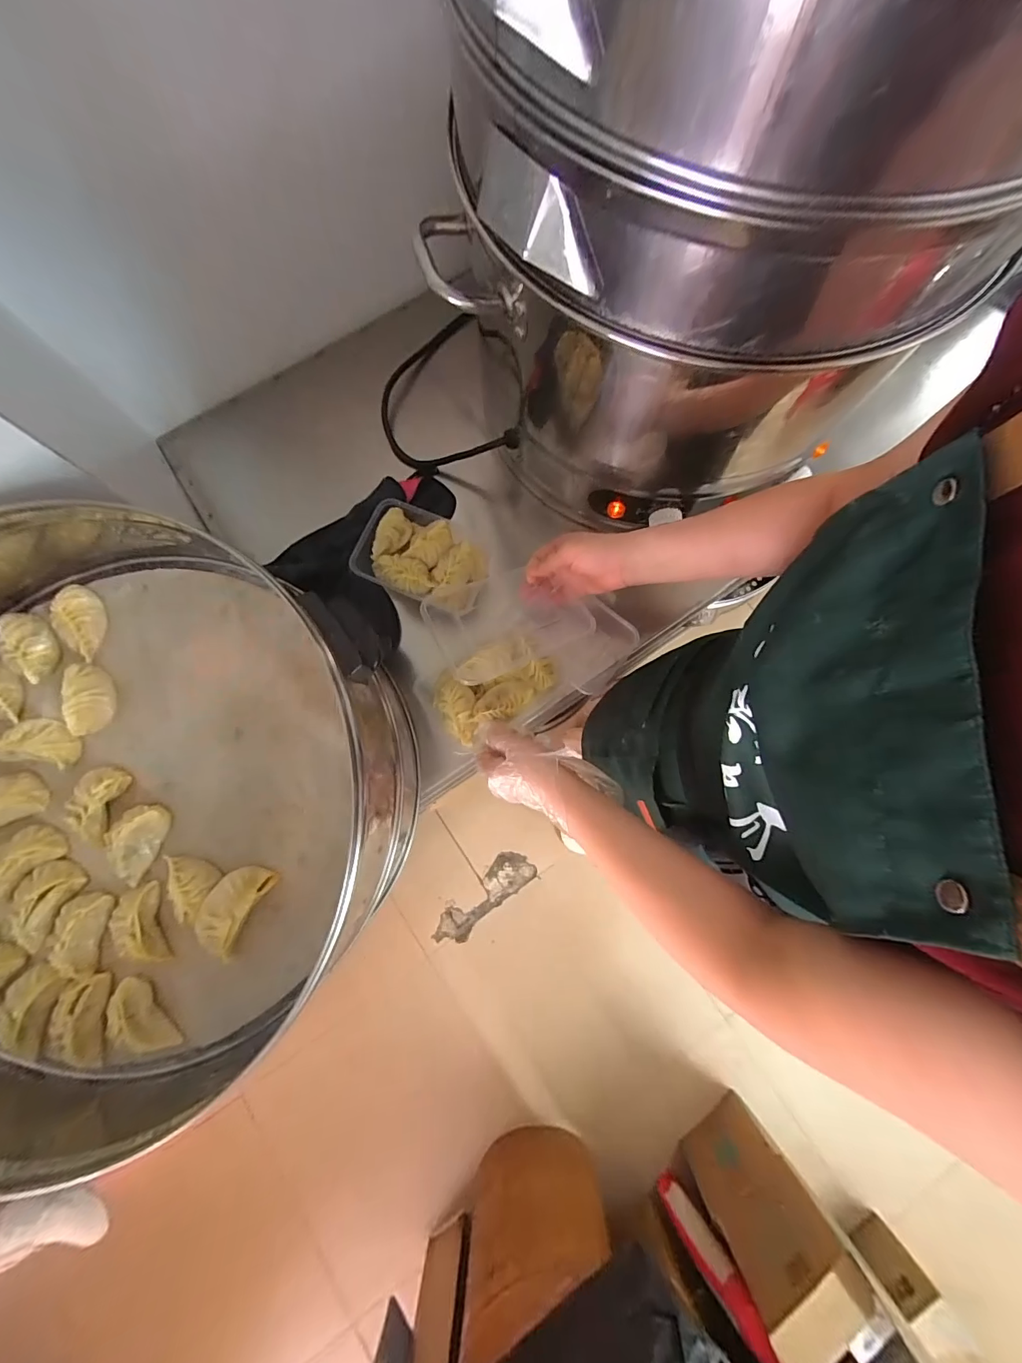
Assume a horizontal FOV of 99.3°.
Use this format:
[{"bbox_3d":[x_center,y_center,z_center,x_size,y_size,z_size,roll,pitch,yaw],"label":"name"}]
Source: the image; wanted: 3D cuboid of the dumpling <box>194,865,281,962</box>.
[{"bbox_3d":[-0.259,0.210,0.402,0.041,0.021,0.079,28,81,5],"label":"dumpling"}]

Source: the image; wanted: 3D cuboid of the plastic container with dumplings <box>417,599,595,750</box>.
[{"bbox_3d":[0.014,-0.016,0.532,0.232,0.058,0.096,-34,81,-14],"label":"plastic container with dumplings"}]

